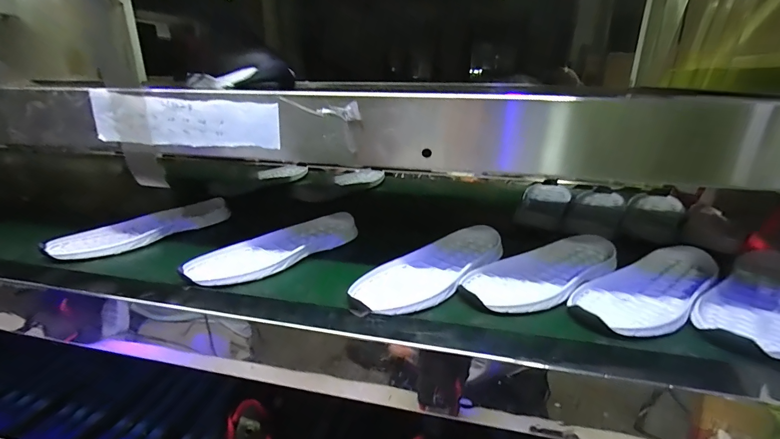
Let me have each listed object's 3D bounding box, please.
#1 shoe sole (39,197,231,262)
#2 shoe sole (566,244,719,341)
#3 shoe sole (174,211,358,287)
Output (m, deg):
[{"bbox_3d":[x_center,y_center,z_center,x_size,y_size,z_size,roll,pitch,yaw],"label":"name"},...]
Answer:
[{"bbox_3d":[-0.394,0.011,0.622,0.086,0.022,0.259,18,28,41],"label":"shoe sole"},{"bbox_3d":[0.330,0.084,0.476,0.246,0.028,0.098,-14,24,-31],"label":"shoe sole"},{"bbox_3d":[-0.162,0.047,0.573,0.087,0.035,0.261,17,27,39],"label":"shoe sole"}]

